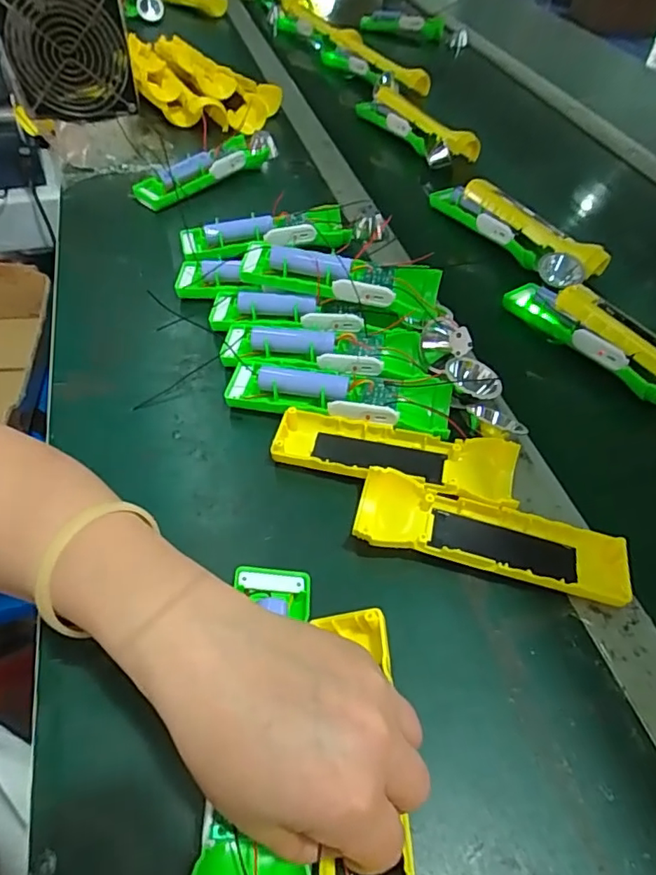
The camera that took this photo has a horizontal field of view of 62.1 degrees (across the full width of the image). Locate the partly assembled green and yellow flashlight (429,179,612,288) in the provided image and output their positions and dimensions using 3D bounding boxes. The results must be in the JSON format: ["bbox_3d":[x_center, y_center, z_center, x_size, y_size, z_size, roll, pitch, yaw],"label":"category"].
[{"bbox_3d":[0.190,-0.226,0.581,0.050,0.035,0.207,-29,58,-25],"label":"partly assembled green and yellow flashlight"}]

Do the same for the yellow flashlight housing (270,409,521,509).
[{"bbox_3d":[0.044,0.014,0.373,0.160,0.031,0.049,15,53,7],"label":"yellow flashlight housing"}]

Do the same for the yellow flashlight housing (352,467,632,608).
[{"bbox_3d":[0.098,0.064,0.337,0.161,0.026,0.048,13,52,6],"label":"yellow flashlight housing"}]

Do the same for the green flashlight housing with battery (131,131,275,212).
[{"bbox_3d":[-0.130,-0.314,0.631,0.048,0.038,0.200,36,58,22],"label":"green flashlight housing with battery"}]

